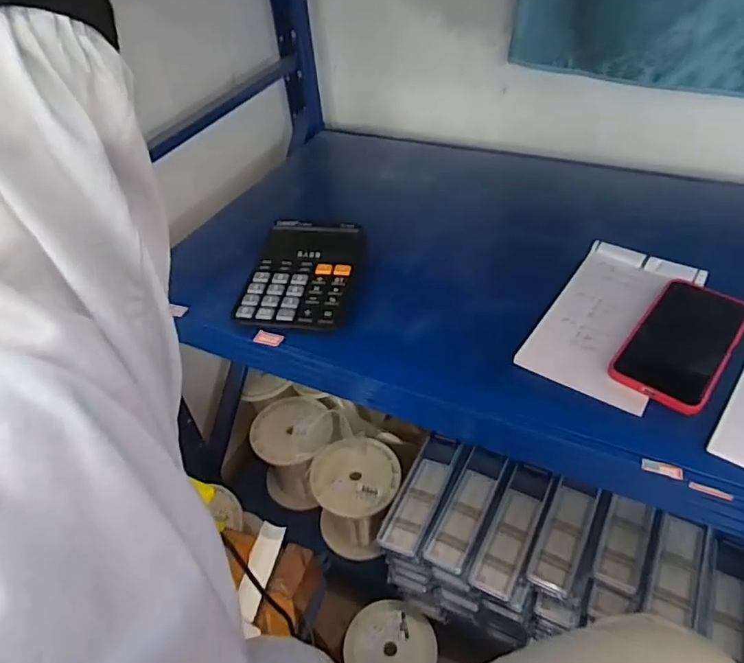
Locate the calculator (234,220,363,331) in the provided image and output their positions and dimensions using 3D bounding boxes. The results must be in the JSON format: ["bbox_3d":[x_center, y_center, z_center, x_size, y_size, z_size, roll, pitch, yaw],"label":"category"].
[{"bbox_3d":[-0.075,-0.063,0.598,0.111,0.041,0.141,3,44,10],"label":"calculator"}]

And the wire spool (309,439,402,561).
[{"bbox_3d":[-0.020,0.272,0.870,0.128,0.172,0.118,-3,43,3],"label":"wire spool"}]

